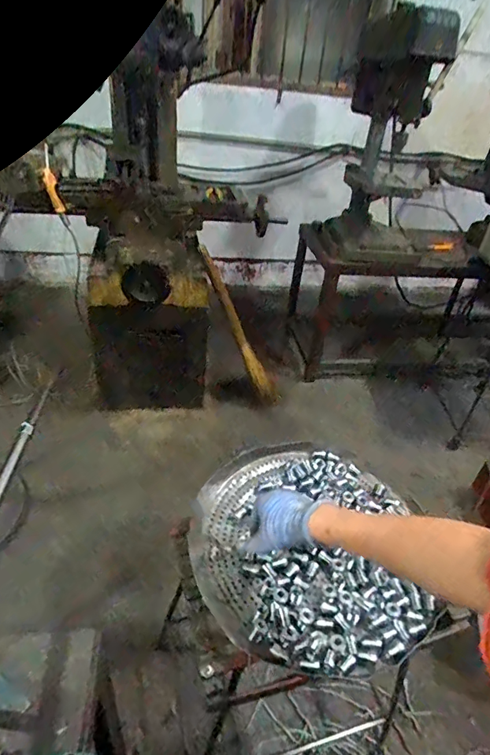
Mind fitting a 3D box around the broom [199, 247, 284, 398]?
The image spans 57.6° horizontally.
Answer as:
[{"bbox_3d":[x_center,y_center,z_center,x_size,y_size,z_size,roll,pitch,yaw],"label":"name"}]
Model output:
[{"bbox_3d":[-0.012,-0.179,1.791,0.081,0.729,0.064,-16,33,14],"label":"broom"}]

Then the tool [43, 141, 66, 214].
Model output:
[{"bbox_3d":[-0.630,-0.643,1.454,0.049,0.199,0.024,-7,38,-17],"label":"tool"}]

